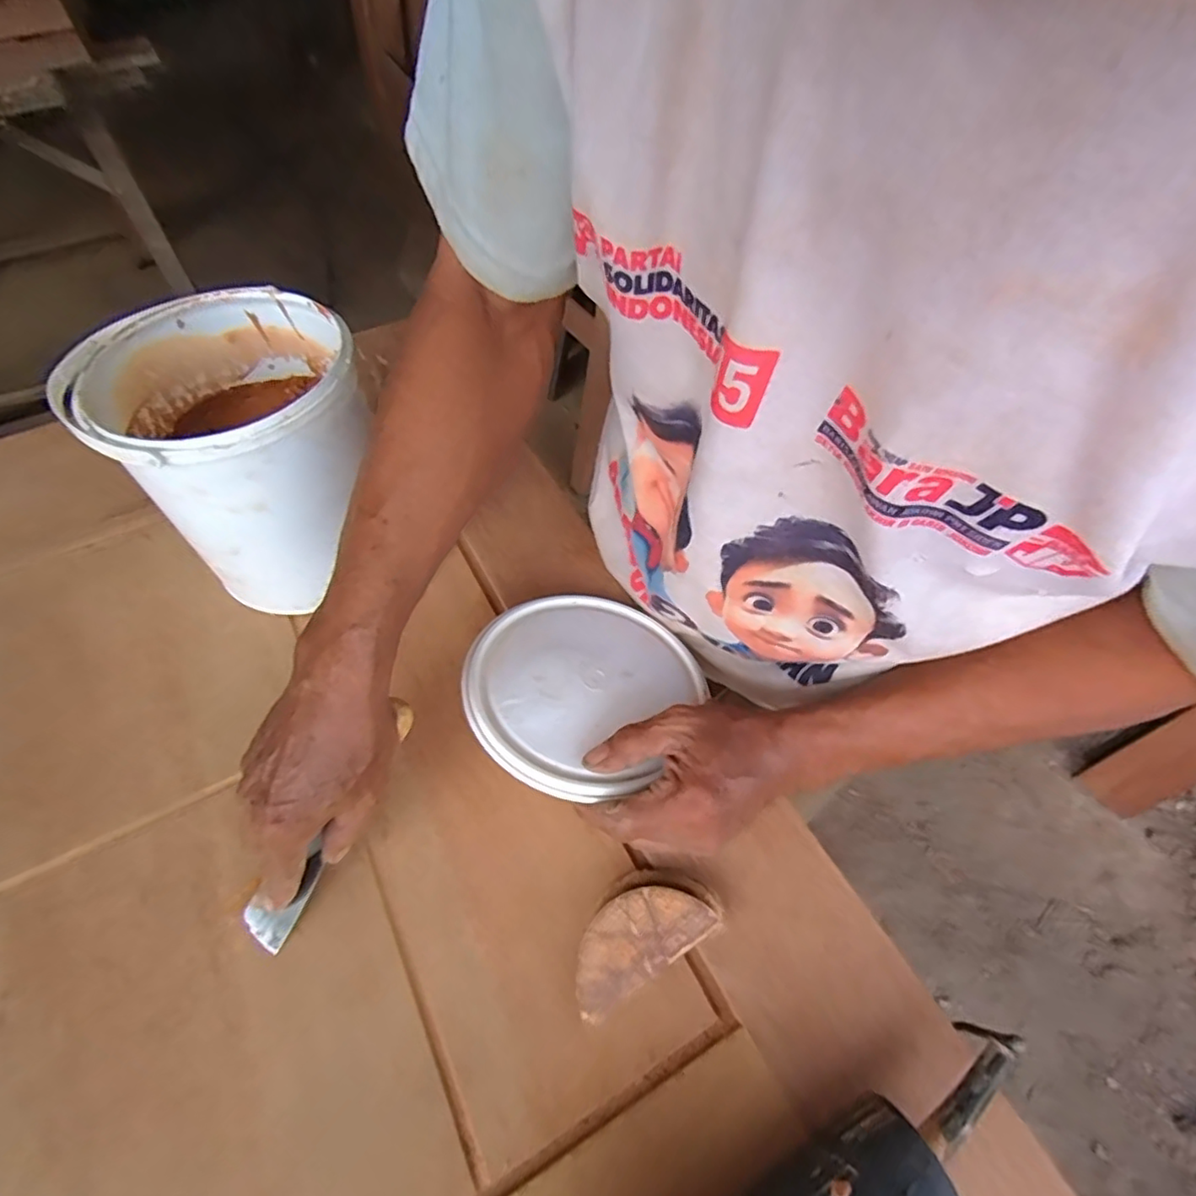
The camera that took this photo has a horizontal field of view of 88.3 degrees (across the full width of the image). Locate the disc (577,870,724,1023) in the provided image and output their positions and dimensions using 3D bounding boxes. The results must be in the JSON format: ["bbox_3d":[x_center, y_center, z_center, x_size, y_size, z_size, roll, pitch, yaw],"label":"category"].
[{"bbox_3d":[0.023,0.205,0.381,0.095,0.030,0.053,-29,60,-18],"label":"disc"}]

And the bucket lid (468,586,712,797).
[{"bbox_3d":[-0.014,0.058,0.449,0.155,0.011,0.171,31,46,18],"label":"bucket lid"}]

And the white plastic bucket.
[{"bbox_3d":[-0.266,-0.112,0.502,0.181,0.190,0.172,-1,56,1],"label":"white plastic bucket"}]

